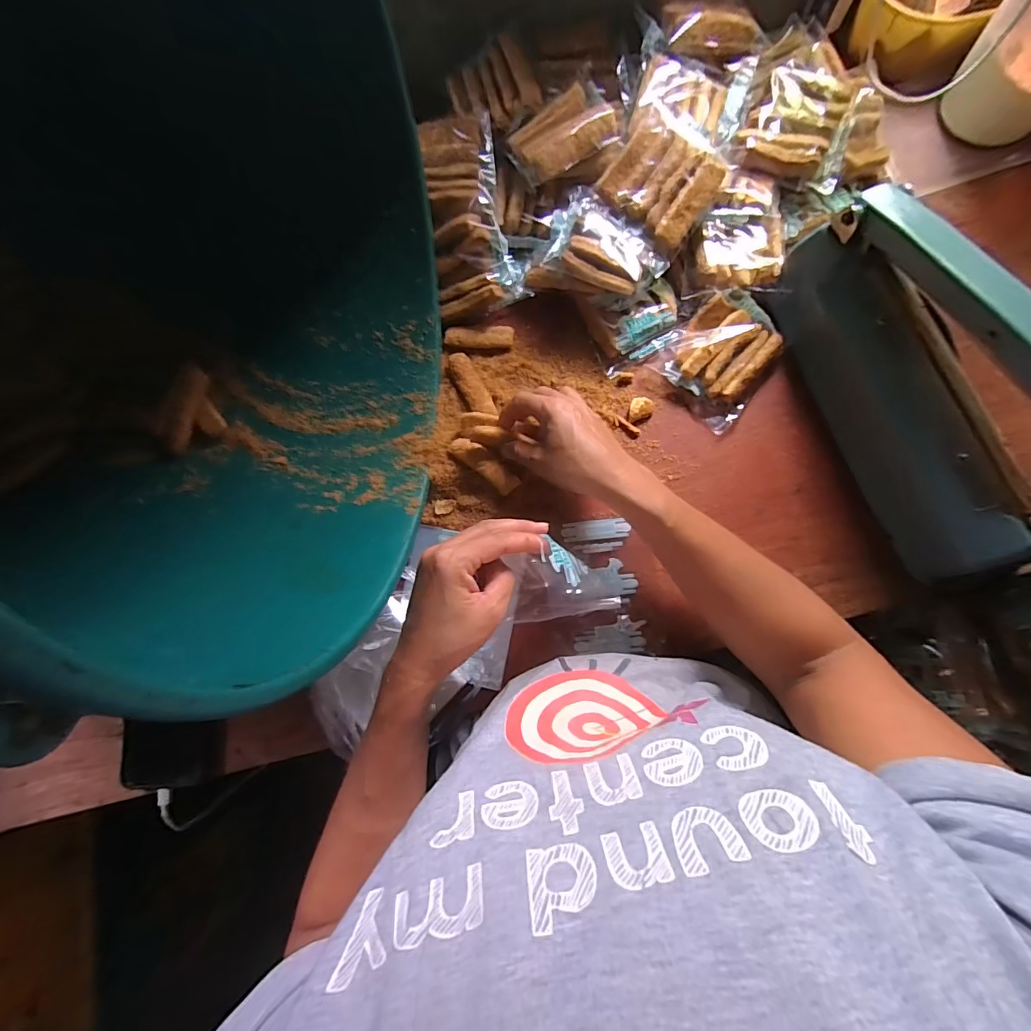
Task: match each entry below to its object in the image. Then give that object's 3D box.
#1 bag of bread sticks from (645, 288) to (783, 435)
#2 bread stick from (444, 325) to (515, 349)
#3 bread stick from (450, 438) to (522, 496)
[{"bbox_3d":[0.193,-0.146,0.438,0.103,0.026,0.093,-43,82,-3],"label":"bag of bread sticks"},{"bbox_3d":[-0.035,-0.175,0.470,0.067,0.014,0.020,-3,82,3],"label":"bread stick"},{"bbox_3d":[-0.028,-0.047,0.440,0.069,0.014,0.023,40,86,7],"label":"bread stick"}]

